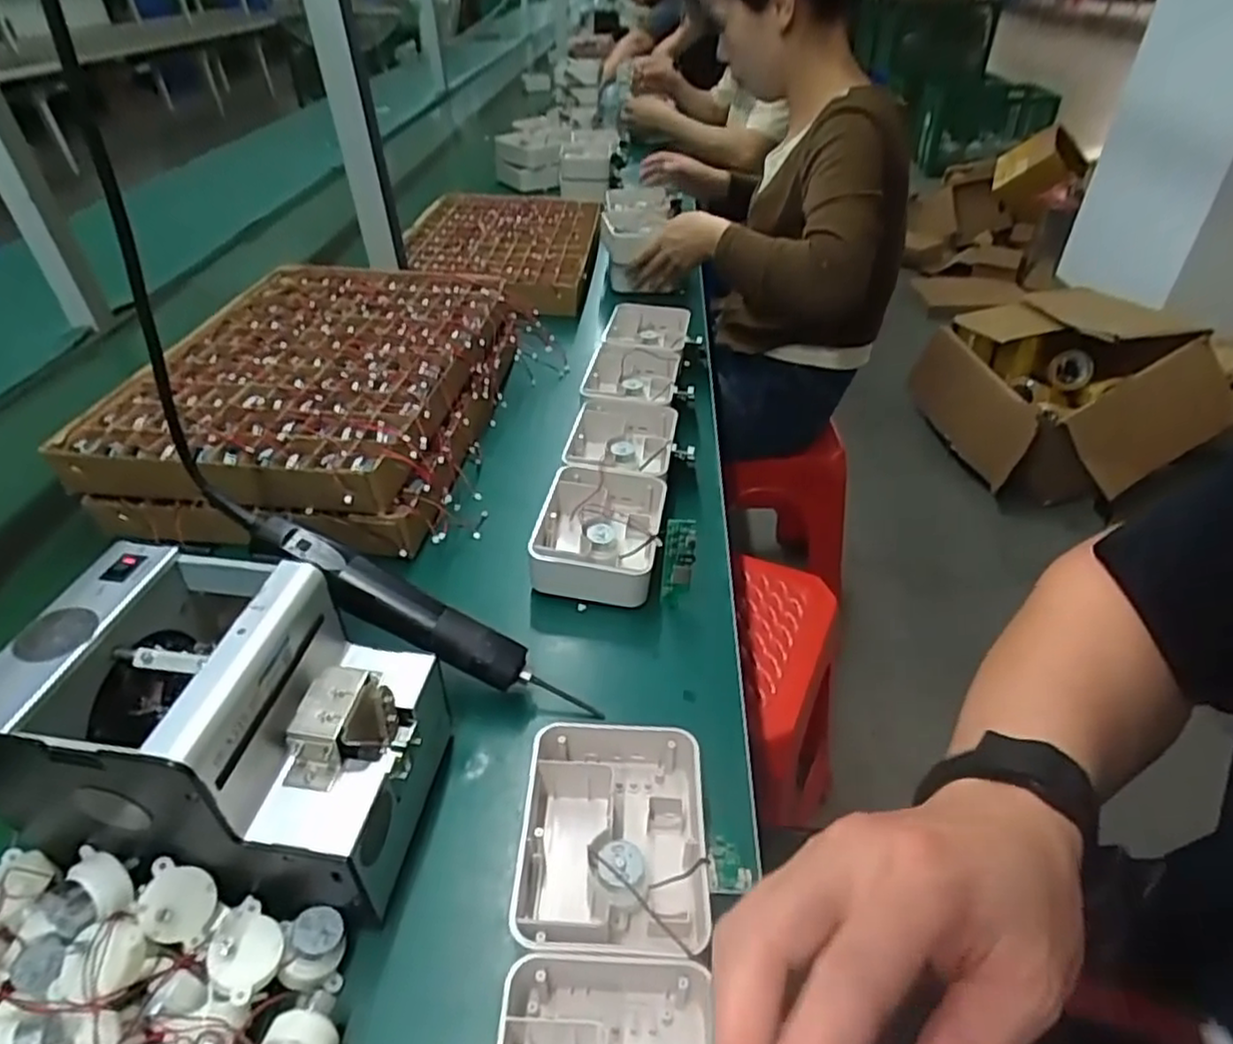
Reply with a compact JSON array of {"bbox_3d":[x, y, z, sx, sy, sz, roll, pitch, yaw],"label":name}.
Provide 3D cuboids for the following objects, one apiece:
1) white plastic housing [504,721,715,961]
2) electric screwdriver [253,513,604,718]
[{"bbox_3d":[-0.001,0.176,0.398,0.099,0.042,0.132,0,40,2],"label":"white plastic housing"},{"bbox_3d":[-0.130,0.069,0.480,0.248,0.031,0.027,30,42,-3],"label":"electric screwdriver"}]

